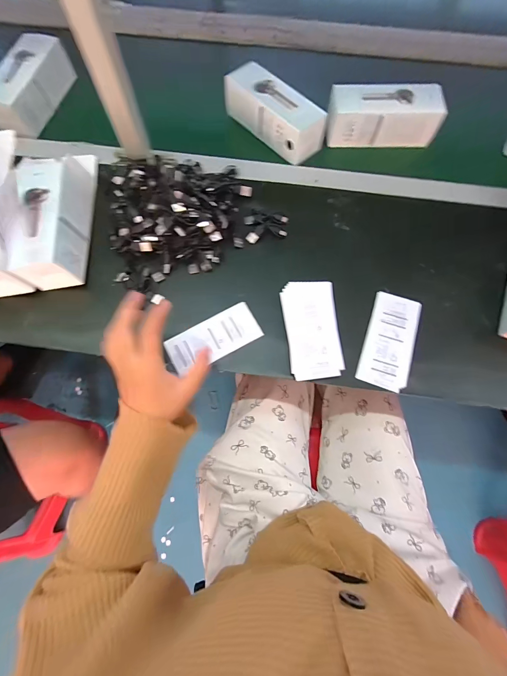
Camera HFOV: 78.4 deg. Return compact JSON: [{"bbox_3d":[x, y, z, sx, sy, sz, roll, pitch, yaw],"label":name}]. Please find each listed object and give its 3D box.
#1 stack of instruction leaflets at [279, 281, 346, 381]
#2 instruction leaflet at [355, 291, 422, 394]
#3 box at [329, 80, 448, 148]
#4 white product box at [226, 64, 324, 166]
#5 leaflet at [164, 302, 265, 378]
[{"bbox_3d":[0.077,-0.012,0.406,0.069,0.017,0.129,-6,70,-3],"label":"stack of instruction leaflets"},{"bbox_3d":[0.180,0.002,0.408,0.064,0.009,0.128,19,71,6],"label":"instruction leaflet"},{"bbox_3d":[0.202,-0.357,0.494,0.170,0.068,0.065,-1,70,-1],"label":"box"},{"bbox_3d":[0.032,-0.362,0.497,0.068,0.052,0.169,-42,75,-14],"label":"white product box"},{"bbox_3d":[-0.053,-0.001,0.410,0.120,0.009,0.059,-25,72,-9],"label":"leaflet"}]

